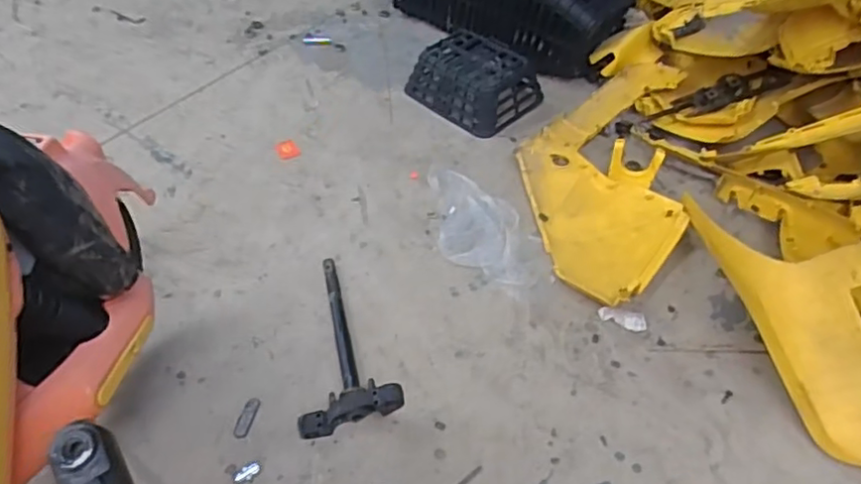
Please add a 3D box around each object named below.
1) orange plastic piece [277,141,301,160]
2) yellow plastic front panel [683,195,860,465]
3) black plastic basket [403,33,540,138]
[{"bbox_3d":[-0.353,-0.228,1.537,0.050,0.004,0.071,-22,50,-21],"label":"orange plastic piece"},{"bbox_3d":[0.685,0.092,1.117,0.266,0.200,0.564,-12,47,-13],"label":"yellow plastic front panel"},{"bbox_3d":[0.113,-0.439,1.679,0.230,0.122,0.311,-35,56,-30],"label":"black plastic basket"}]

